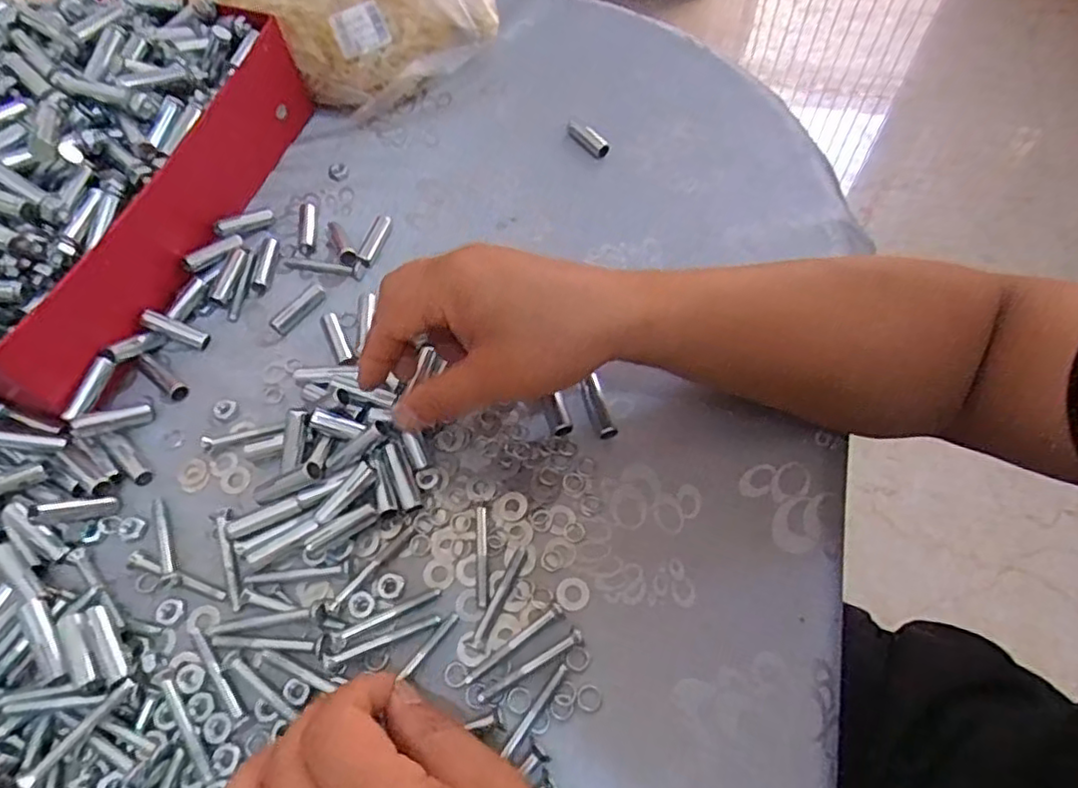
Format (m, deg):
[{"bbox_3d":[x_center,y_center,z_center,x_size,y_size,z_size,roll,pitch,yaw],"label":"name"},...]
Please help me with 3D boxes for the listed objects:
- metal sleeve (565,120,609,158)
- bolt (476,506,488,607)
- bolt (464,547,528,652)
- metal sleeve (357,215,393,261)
[{"bbox_3d":[0.035,-0.194,0.493,0.013,0.009,0.046,-33,65,-16],"label":"metal sleeve"},{"bbox_3d":[-0.030,0.083,0.339,0.006,0.006,0.050,-2,61,0],"label":"bolt"},{"bbox_3d":[-0.020,0.102,0.328,0.009,0.005,0.055,21,63,12],"label":"bolt"},{"bbox_3d":[-0.113,-0.107,0.448,0.012,0.010,0.041,12,61,7],"label":"metal sleeve"}]

